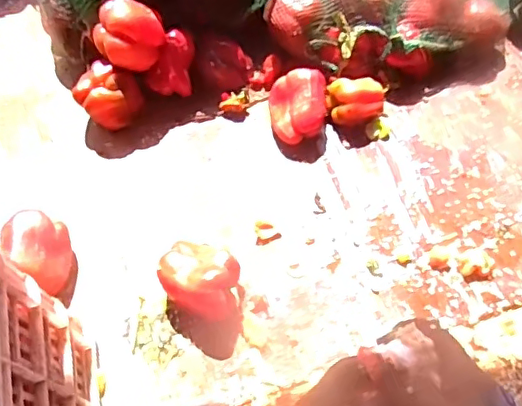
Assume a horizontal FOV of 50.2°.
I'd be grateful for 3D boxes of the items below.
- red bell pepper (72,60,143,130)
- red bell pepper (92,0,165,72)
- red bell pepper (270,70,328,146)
[{"bbox_3d":[-0.252,-0.174,0.949,0.092,0.094,0.094,-1,58,2],"label":"red bell pepper"},{"bbox_3d":[-0.220,-0.278,0.909,0.101,0.078,0.102,26,63,18],"label":"red bell pepper"},{"bbox_3d":[0.062,-0.154,0.927,0.096,0.088,0.106,-1,58,3],"label":"red bell pepper"}]

